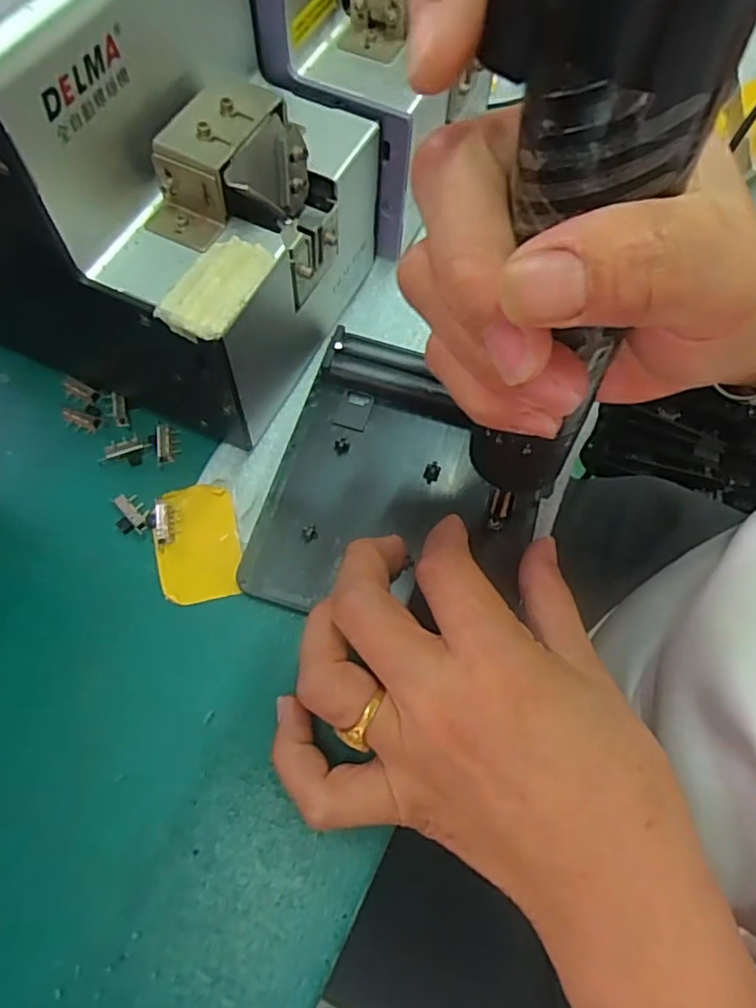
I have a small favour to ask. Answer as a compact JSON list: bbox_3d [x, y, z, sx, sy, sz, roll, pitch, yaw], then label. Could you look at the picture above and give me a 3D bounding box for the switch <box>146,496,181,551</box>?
[{"bbox_3d":[-0.089,0.007,0.258,0.013,0.004,0.022,-12,66,-9],"label":"switch"}]

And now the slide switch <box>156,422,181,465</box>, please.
[{"bbox_3d":[-0.092,-0.028,0.275,0.010,0.006,0.020,-7,66,-7],"label":"slide switch"}]

